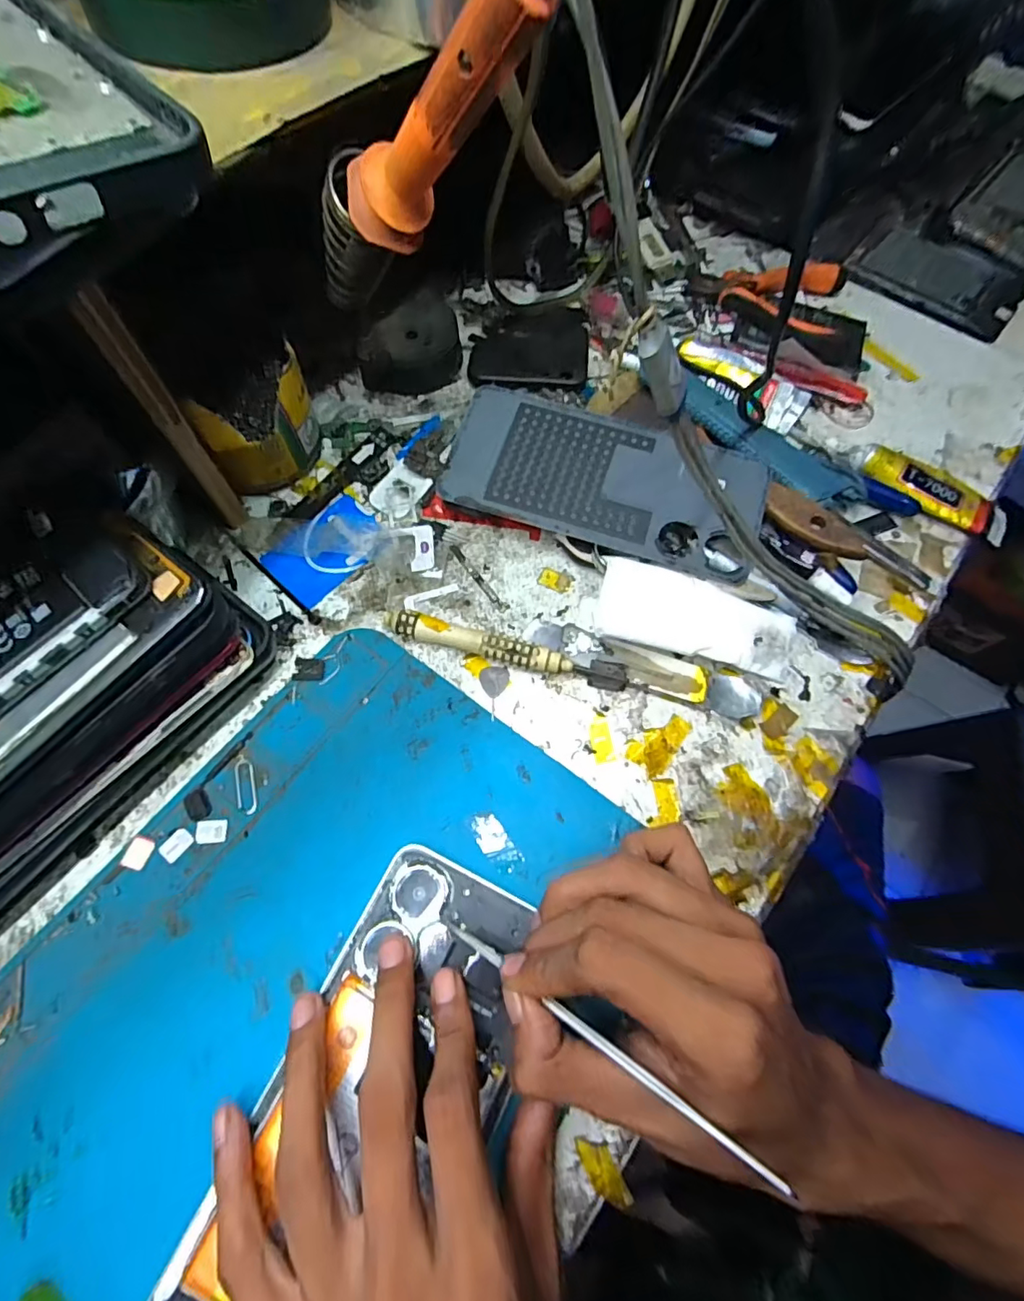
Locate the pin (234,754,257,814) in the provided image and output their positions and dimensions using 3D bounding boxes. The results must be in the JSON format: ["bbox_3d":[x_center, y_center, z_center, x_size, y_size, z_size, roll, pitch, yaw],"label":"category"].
[{"bbox_3d":[-0.118,0.059,0.244,0.008,0.004,0.027,-13,69,-14],"label":"pin"}]

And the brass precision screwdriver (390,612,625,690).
[{"bbox_3d":[-0.003,0.000,0.267,0.117,0.014,0.014,12,66,4],"label":"brass precision screwdriver"}]

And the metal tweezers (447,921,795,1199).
[{"bbox_3d":[0.024,0.125,0.181,0.122,0.011,0.004,19,63,37],"label":"metal tweezers"}]

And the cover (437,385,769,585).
[{"bbox_3d":[0.048,-0.092,0.289,0.162,0.005,0.082,15,73,4],"label":"cover"}]

